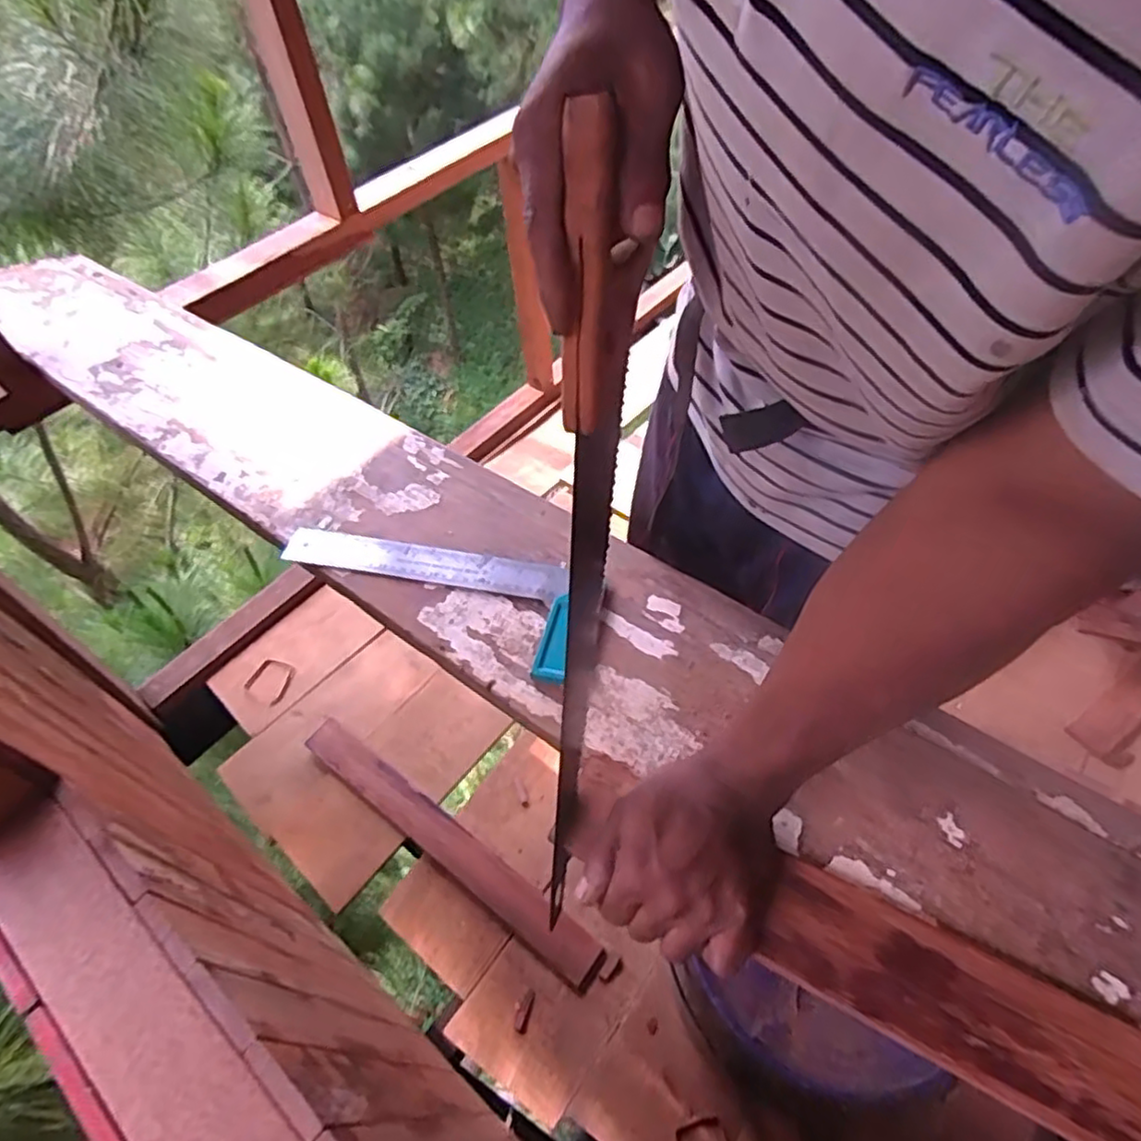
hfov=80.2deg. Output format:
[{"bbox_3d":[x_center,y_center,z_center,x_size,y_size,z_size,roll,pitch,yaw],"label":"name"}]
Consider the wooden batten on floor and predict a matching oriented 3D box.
[{"bbox_3d":[-0.209,0.432,1.097,0.603,0.028,0.070,30,60,24],"label":"wooden batten on floor"}]

